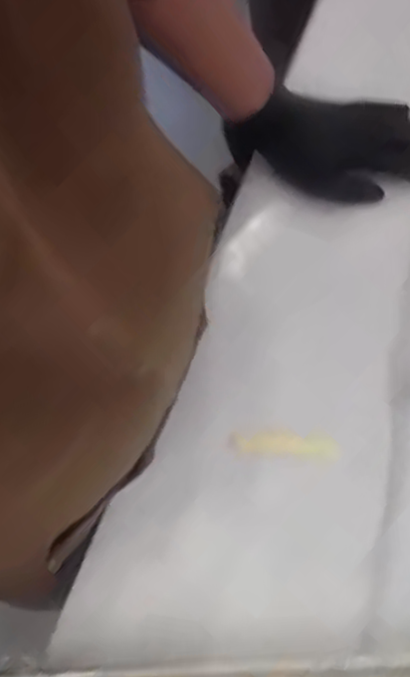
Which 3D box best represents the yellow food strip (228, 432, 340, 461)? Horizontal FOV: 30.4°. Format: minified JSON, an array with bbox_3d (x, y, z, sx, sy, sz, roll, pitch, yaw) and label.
[{"bbox_3d":[0.061,0.083,0.584,0.084,0.004,0.018,2,84,6],"label":"yellow food strip"}]

